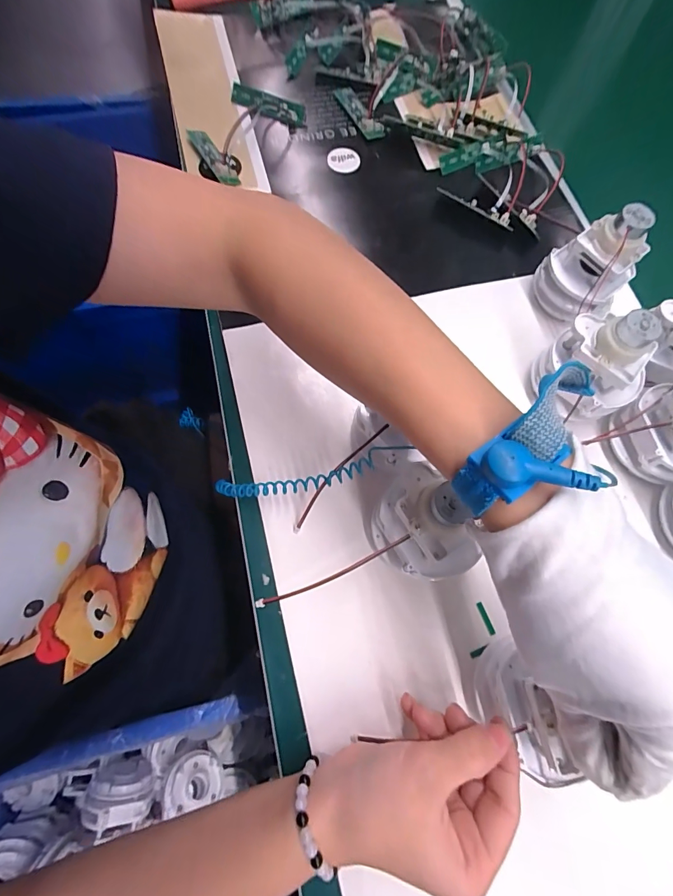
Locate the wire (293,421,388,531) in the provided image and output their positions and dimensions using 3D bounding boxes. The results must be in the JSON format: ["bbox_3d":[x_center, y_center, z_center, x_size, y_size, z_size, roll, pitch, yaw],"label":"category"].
[{"bbox_3d":[-0.002,0.021,0.265,0.100,0.019,0.004,-48,59,13],"label":"wire"}]

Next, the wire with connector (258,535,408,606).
[{"bbox_3d":[-0.003,0.076,0.238,0.102,0.005,0.007,-25,73,4],"label":"wire with connector"}]

